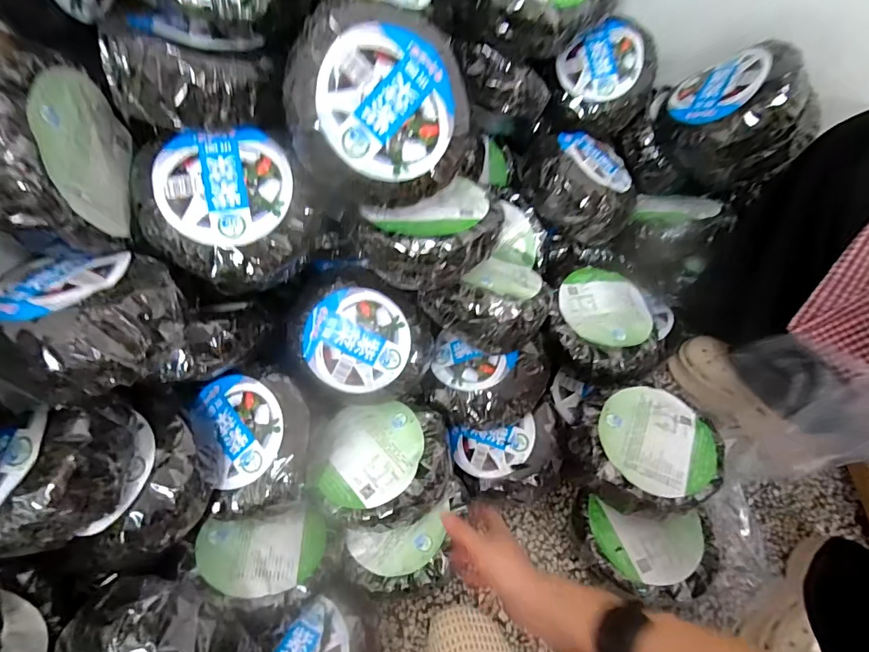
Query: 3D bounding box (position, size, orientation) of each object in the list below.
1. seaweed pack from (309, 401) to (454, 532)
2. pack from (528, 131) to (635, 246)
[{"bbox_3d":[-0.069,0.198,0.622,0.188,0.066,0.158,0,58,-1],"label":"seaweed pack"},{"bbox_3d":[0.230,-0.217,0.726,0.177,0.110,0.177,44,52,-6],"label":"pack"}]

